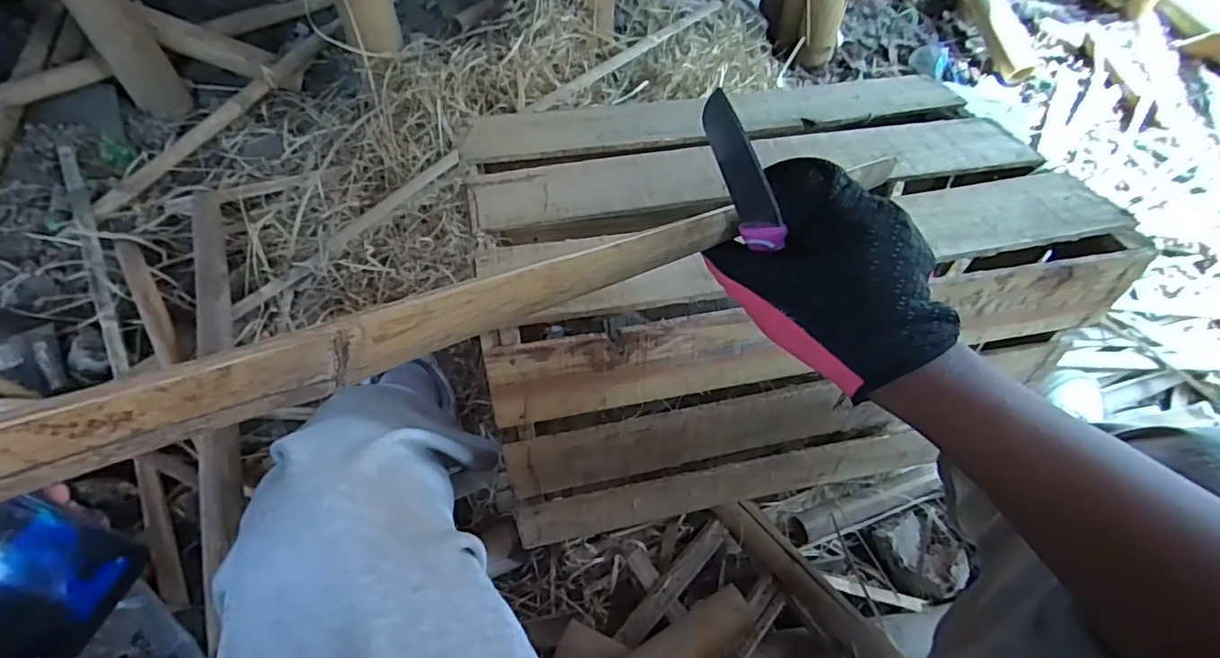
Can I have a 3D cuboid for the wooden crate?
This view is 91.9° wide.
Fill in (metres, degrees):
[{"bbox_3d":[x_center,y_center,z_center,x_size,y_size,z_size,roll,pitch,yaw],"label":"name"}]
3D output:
[{"bbox_3d":[0.157,-0.038,0.711,0.582,0.361,0.378,-9,53,-9],"label":"wooden crate"}]

